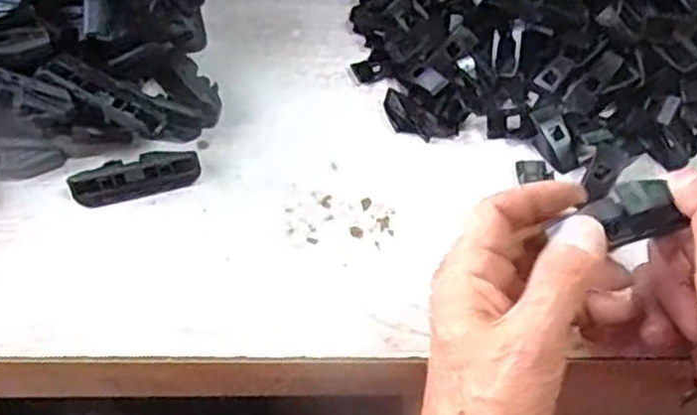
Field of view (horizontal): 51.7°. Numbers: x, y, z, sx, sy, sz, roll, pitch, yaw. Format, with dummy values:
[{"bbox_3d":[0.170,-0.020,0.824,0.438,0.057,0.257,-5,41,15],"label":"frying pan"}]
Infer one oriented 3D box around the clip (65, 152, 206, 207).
[{"bbox_3d":[-0.123,-0.018,0.419,0.072,0.013,0.024,-14,59,-10],"label":"clip"}]

